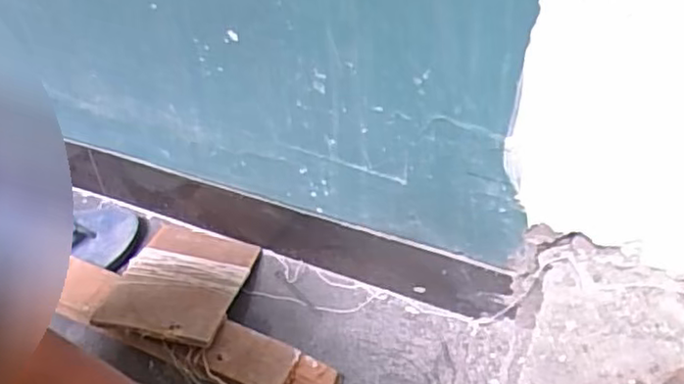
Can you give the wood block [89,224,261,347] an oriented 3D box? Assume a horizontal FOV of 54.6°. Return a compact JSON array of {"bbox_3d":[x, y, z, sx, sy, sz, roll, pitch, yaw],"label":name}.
[{"bbox_3d":[-0.170,0.092,0.710,0.126,0.018,0.196,7,27,8],"label":"wood block"}]

